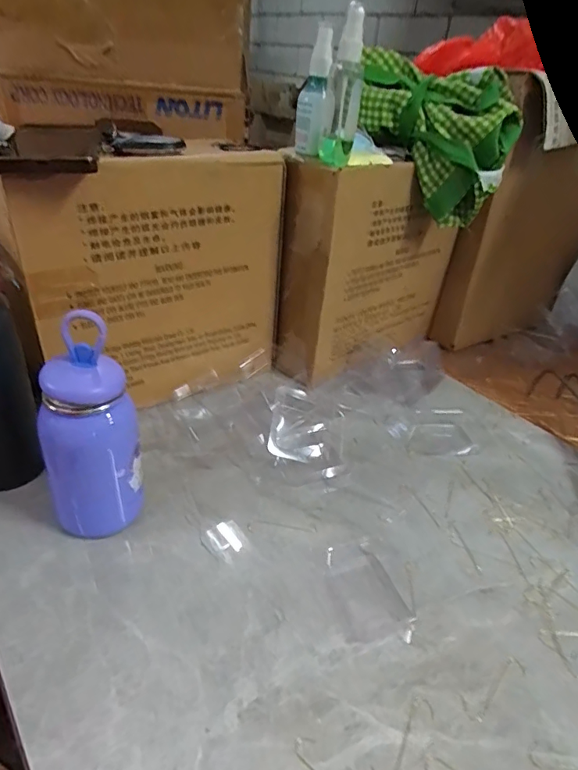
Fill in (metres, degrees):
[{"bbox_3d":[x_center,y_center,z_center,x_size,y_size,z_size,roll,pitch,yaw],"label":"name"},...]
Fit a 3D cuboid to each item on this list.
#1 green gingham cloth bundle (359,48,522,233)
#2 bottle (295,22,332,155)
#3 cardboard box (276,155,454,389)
[{"bbox_3d":[0.167,-0.290,0.583,0.184,0.153,0.097,11,34,5],"label":"green gingham cloth bundle"},{"bbox_3d":[0.025,-0.305,0.515,0.029,0.119,0.042,7,34,0],"label":"bottle"},{"bbox_3d":[0.113,-0.166,0.666,0.283,0.247,0.081,-25,45,-38],"label":"cardboard box"}]

